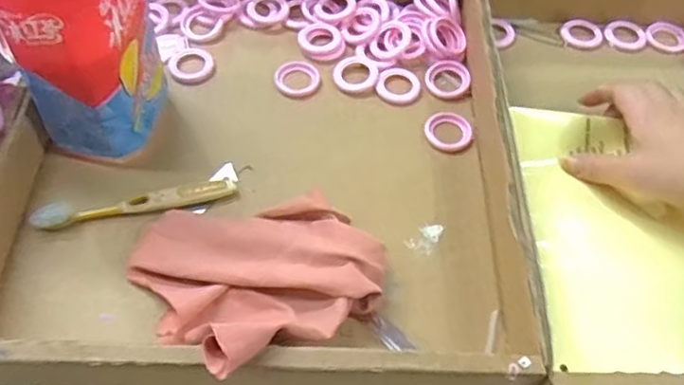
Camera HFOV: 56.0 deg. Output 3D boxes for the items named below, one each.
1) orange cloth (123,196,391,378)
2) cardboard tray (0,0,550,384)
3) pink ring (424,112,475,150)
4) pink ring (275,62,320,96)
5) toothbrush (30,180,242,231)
[{"bbox_3d":[-0.059,0.037,0.407,0.132,0.076,0.145,-39,66,-24],"label":"orange cloth"},{"bbox_3d":[-0.055,-0.047,0.471,0.344,0.068,0.374,0,56,-2],"label":"cardboard tray"},{"bbox_3d":[0.085,-0.049,0.512,0.035,0.005,0.036,1,56,-2],"label":"pink ring"},{"bbox_3d":[-0.037,-0.096,0.536,0.037,0.004,0.038,1,56,-2],"label":"pink ring"},{"bbox_3d":[-0.144,0.006,0.453,0.136,0.011,0.018,-12,58,-10],"label":"toothbrush"}]

